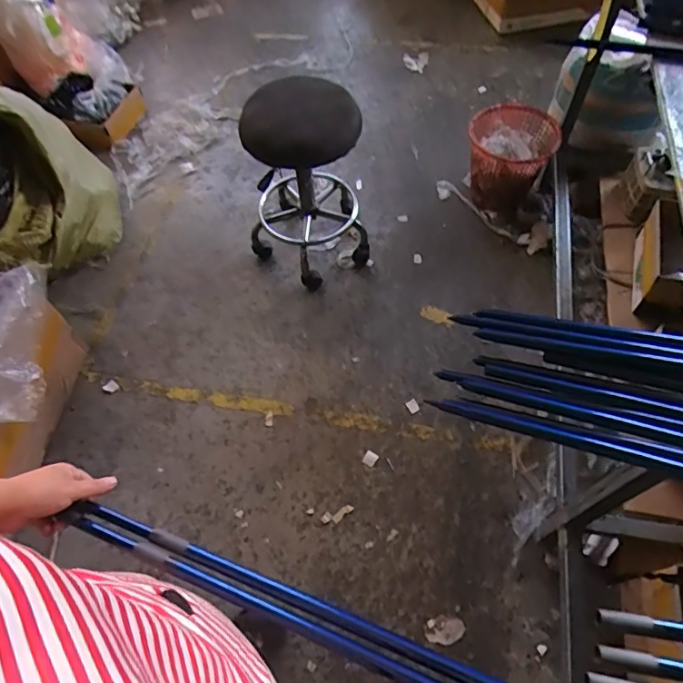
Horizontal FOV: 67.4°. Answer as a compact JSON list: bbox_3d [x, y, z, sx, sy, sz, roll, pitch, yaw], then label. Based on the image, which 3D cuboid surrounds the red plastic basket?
[{"bbox_3d":[0.560,-0.606,1.723,0.266,0.242,0.266,-1,58,2],"label":"red plastic basket"}]

